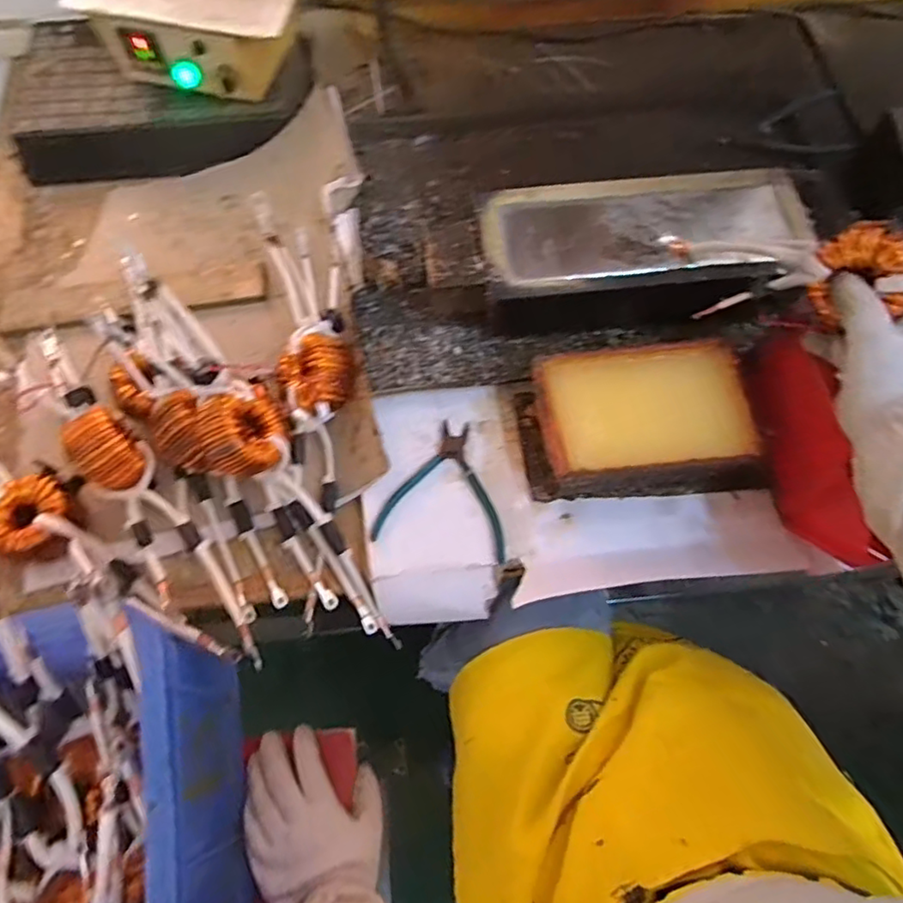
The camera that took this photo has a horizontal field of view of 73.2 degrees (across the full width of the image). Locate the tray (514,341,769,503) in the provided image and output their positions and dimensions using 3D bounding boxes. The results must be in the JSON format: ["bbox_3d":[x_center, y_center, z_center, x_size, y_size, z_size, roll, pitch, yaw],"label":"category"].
[{"bbox_3d":[0.181,-0.030,0.597,0.216,0.064,0.136,-4,67,-2],"label":"tray"}]

